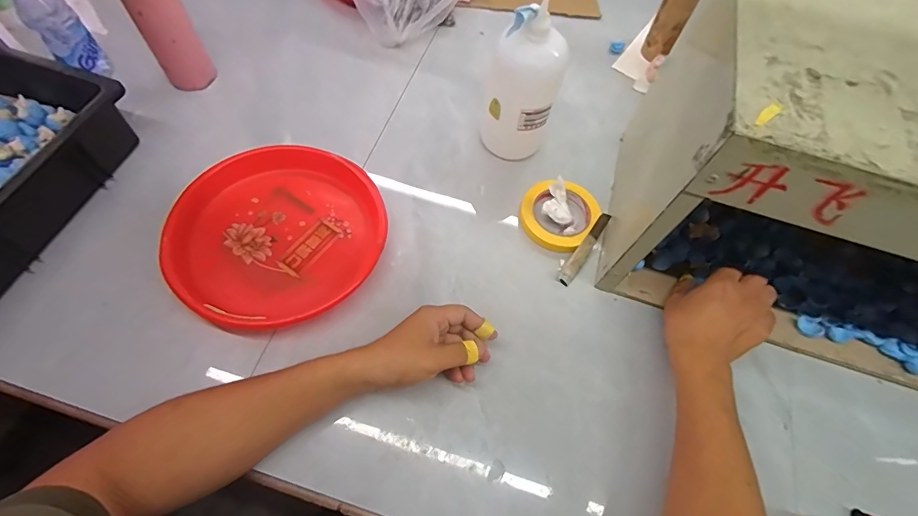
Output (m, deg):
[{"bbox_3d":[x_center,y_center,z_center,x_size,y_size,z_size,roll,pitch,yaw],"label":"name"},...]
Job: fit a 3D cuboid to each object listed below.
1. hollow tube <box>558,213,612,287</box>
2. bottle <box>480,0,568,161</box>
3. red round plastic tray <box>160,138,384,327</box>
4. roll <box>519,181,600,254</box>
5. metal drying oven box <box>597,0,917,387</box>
[{"bbox_3d":[0.170,-0.014,0.570,0.019,0.017,0.118,35,67,14],"label":"hollow tube"},{"bbox_3d":[0.083,-0.225,0.569,0.094,0.194,0.082,12,63,1],"label":"bottle"},{"bbox_3d":[-0.223,-0.032,0.543,0.243,0.048,0.248,2,63,-4],"label":"red round plastic tray"},{"bbox_3d":[0.136,-0.062,0.590,0.101,0.016,0.106,2,63,-4],"label":"roll"},{"bbox_3d":[0.524,-0.052,0.465,0.629,0.276,0.295,18,63,4],"label":"metal drying oven box"}]

